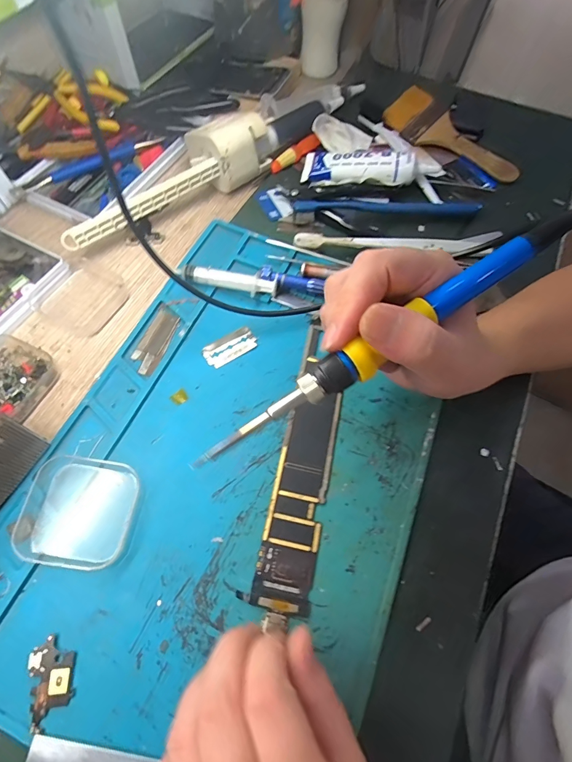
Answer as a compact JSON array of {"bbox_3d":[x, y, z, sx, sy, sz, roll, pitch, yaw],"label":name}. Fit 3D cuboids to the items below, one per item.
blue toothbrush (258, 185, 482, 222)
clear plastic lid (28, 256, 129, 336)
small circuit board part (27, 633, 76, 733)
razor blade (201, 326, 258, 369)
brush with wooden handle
[{"bbox_3d":[0.085,-0.177,0.365,0.222,0.015,0.039,5,64,-1],"label":"blue toothbrush"},{"bbox_3d":[-0.174,-0.076,0.314,0.064,0.014,0.067,30,66,11],"label":"clear plastic lid"},{"bbox_3d":[-0.128,0.163,0.200,0.022,0.004,0.039,-15,66,-10],"label":"small circuit board part"},{"bbox_3d":[-0.045,-0.028,0.296,0.043,0.004,0.022,-30,70,-16],"label":"razor blade"},{"bbox_3d":[0.188,-0.276,0.412,0.051,0.025,0.161,-41,73,-20],"label":"brush with wooden handle"}]

